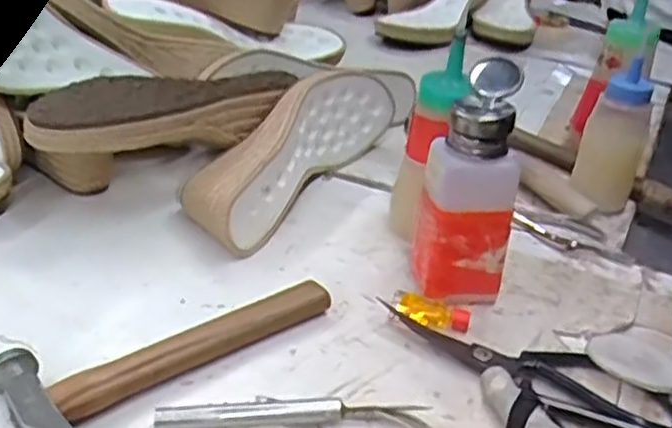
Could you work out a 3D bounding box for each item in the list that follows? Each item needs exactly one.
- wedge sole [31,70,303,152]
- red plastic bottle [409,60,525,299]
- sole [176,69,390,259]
[{"bbox_3d":[-0.131,-0.085,0.585,0.090,0.046,0.212,25,37,27],"label":"wedge sole"},{"bbox_3d":[0.088,-0.017,0.495,0.059,0.154,0.064,7,31,3],"label":"red plastic bottle"},{"bbox_3d":[-0.037,-0.059,0.614,0.074,0.083,0.233,19,34,22],"label":"sole"}]

